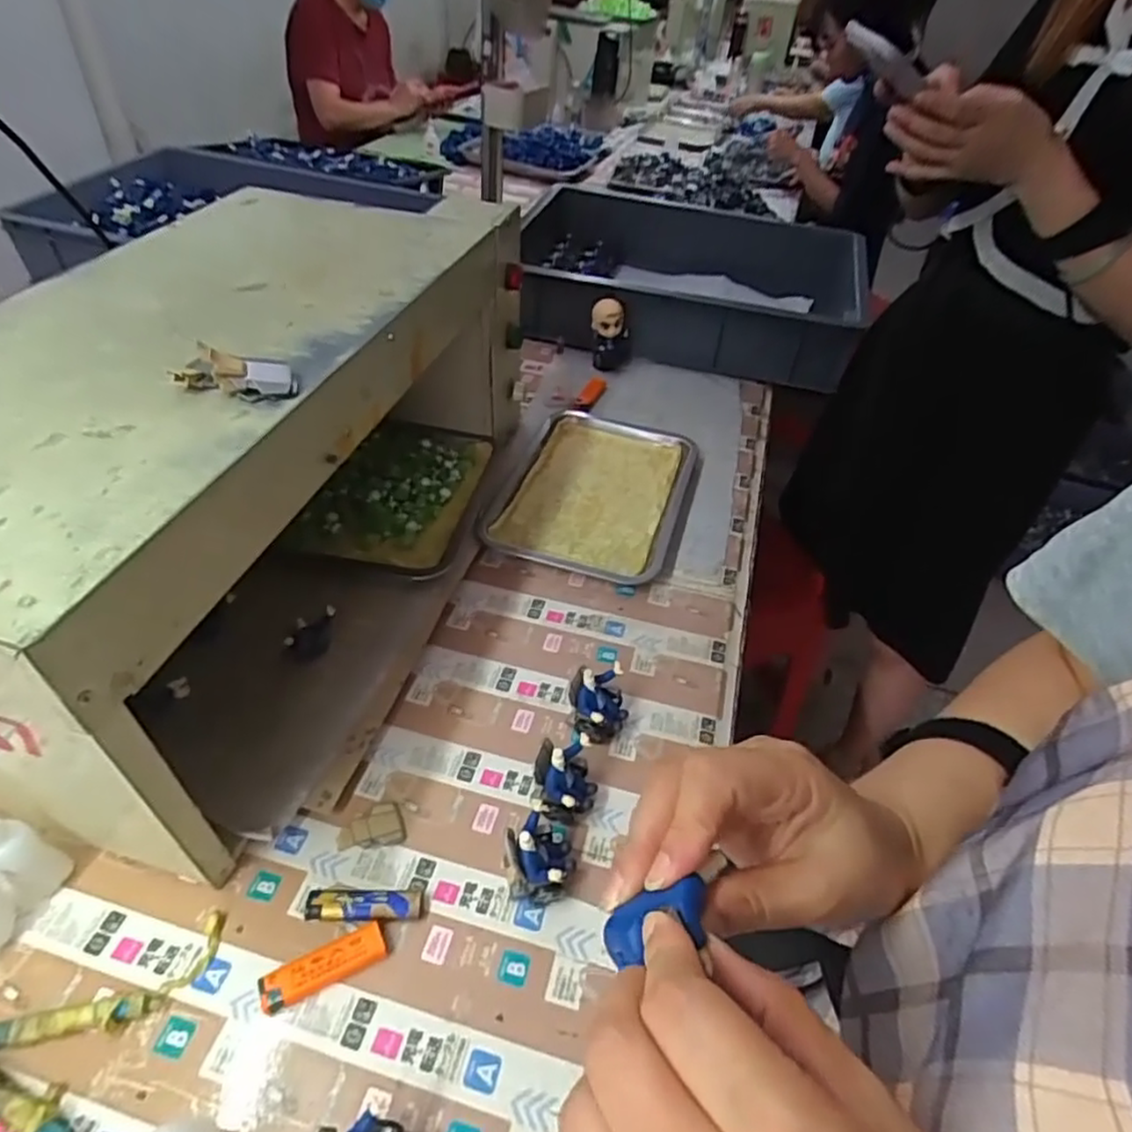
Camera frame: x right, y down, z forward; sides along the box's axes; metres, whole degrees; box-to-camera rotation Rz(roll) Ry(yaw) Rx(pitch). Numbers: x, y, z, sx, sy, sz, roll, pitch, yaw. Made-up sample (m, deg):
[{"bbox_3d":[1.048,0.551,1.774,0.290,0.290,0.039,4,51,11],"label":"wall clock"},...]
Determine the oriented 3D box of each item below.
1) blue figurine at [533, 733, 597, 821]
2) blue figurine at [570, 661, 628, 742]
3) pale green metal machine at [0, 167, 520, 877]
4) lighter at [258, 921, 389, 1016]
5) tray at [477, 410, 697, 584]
[{"bbox_3d":[0.000,0.167,0.534,0.047,0.064,0.046,3,43,-3],"label":"blue figurine"},{"bbox_3d":[0.029,0.119,0.590,0.050,0.058,0.050,7,43,2],"label":"blue figurine"},{"bbox_3d":[-0.268,-0.102,0.627,0.322,0.295,0.634,14,43,9],"label":"pale green metal machine"},{"bbox_3d":[-0.161,0.269,0.453,0.081,0.013,0.024,-19,48,-24],"label":"lighter"},{"bbox_3d":[0.038,-0.093,0.851,0.210,0.031,0.307,15,43,10],"label":"tray"}]

